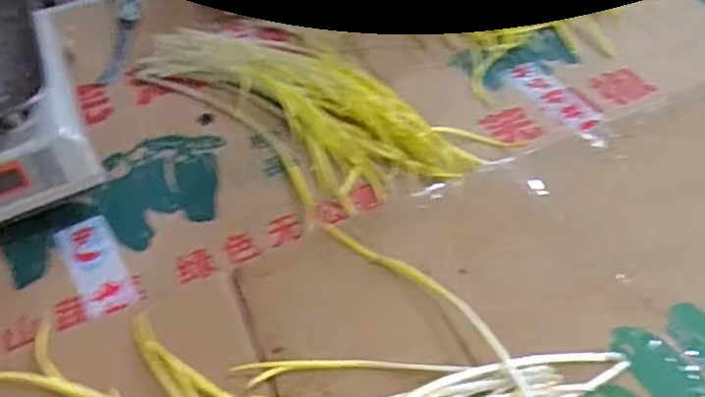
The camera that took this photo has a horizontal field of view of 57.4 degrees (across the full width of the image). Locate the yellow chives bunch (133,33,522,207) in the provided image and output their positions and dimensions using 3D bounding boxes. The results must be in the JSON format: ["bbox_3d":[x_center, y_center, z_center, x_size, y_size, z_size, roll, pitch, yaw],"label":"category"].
[{"bbox_3d":[-0.044,-0.101,0.633,0.372,0.023,0.148,30,56,31],"label":"yellow chives bunch"}]

